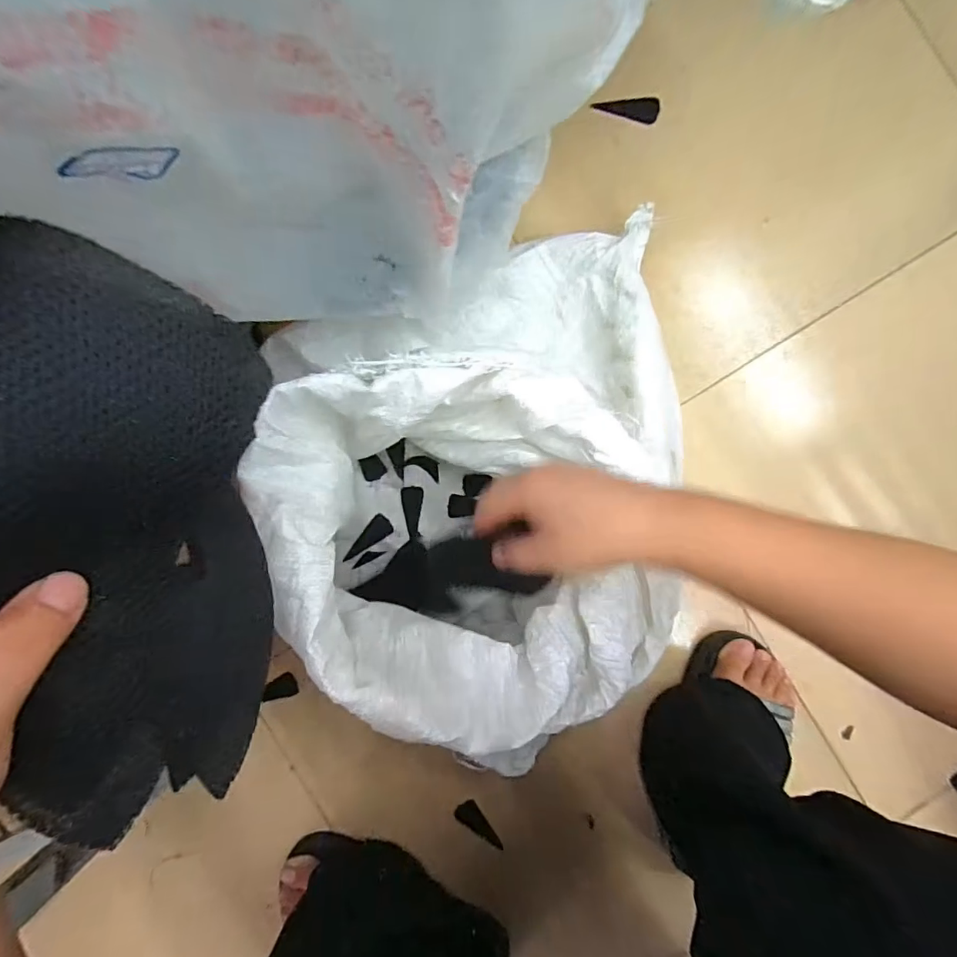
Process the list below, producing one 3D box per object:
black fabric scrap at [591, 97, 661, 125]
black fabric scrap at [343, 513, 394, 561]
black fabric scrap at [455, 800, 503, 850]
[{"bbox_3d":[0.160,-0.402,0.538,0.069,0.007,0.030,14,88,12],"label":"black fabric scrap"},{"bbox_3d":[-0.121,0.062,0.526,0.059,0.004,0.024,-30,89,-2],"label":"black fabric scrap"},{"bbox_3d":[0.000,0.372,0.529,0.024,0.005,0.062,-33,90,-2],"label":"black fabric scrap"}]

